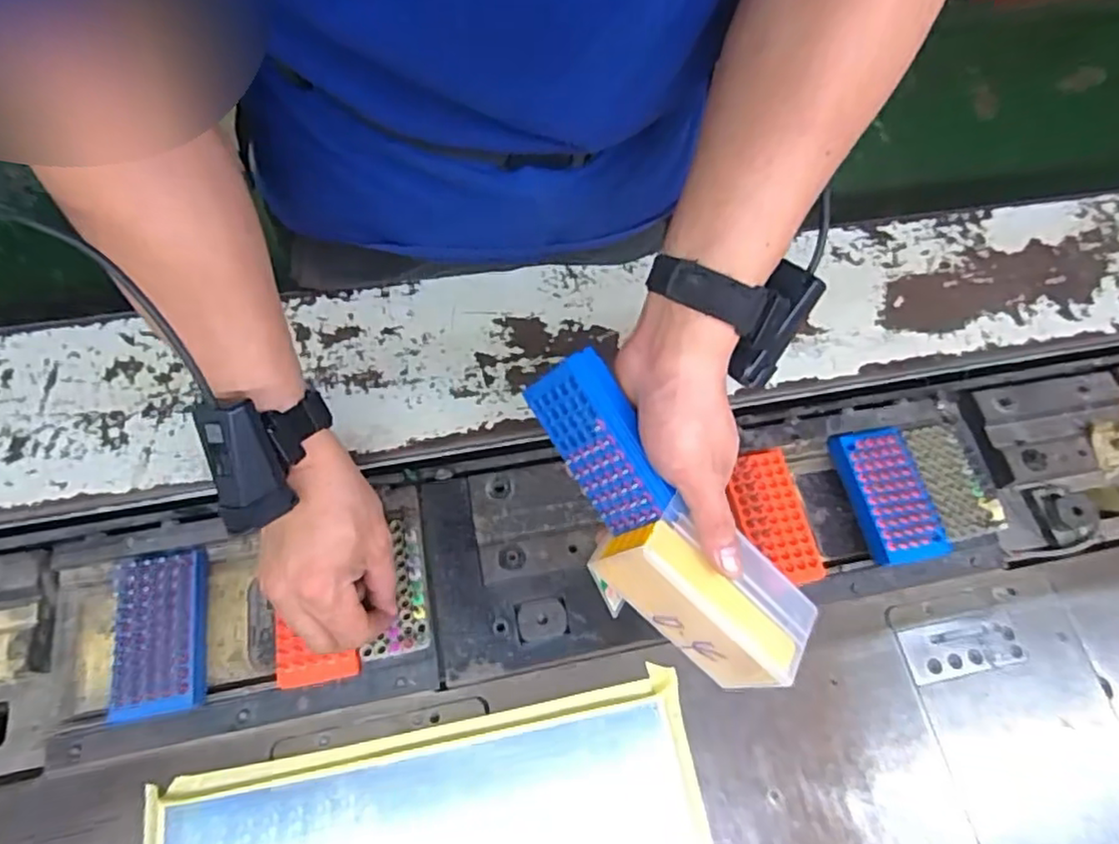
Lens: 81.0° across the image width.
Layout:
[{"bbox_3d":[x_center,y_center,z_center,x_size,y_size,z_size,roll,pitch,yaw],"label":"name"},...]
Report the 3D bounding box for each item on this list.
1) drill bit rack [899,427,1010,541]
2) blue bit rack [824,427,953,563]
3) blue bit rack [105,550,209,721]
[{"bbox_3d":[0.335,0.051,0.566,0.063,0.019,0.100,-11,66,-9],"label":"drill bit rack"},{"bbox_3d":[0.279,0.062,0.559,0.058,0.023,0.114,-9,65,-8],"label":"blue bit rack"},{"bbox_3d":[-0.289,0.152,0.472,0.052,0.029,0.110,-9,65,-8],"label":"blue bit rack"}]

